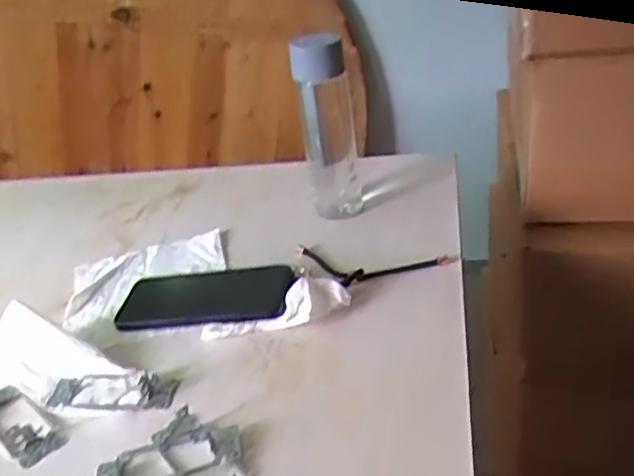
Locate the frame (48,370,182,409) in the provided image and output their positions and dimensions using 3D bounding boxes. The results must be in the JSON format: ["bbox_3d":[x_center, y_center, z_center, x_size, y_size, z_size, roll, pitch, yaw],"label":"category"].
[{"bbox_3d":[-0.170,0.123,0.562,0.107,0.020,0.036,-4,30,8],"label":"frame"}]

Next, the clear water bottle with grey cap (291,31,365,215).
[{"bbox_3d":[0.013,-0.123,0.755,0.072,0.217,0.079,-4,30,0],"label":"clear water bottle with grey cap"}]

